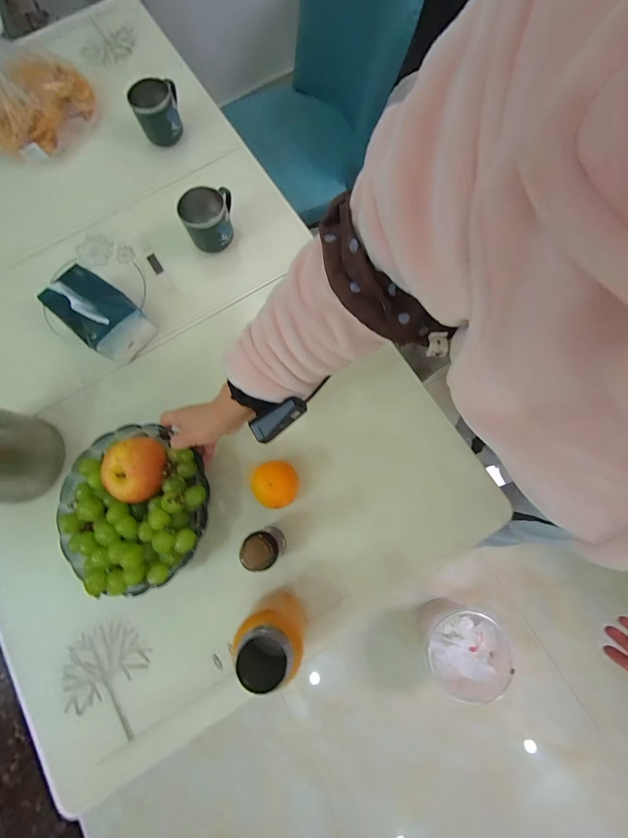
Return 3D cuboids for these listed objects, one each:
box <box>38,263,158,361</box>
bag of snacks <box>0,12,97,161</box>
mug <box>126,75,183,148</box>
[{"bbox_3d":[-0.362,-0.179,0.579,0.149,0.079,0.098,39,81,10],"label":"box"},{"bbox_3d":[-0.579,-0.660,0.655,0.230,0.181,0.199,-44,80,-8],"label":"bag of snacks"},{"bbox_3d":[-0.303,-0.602,0.675,0.092,0.075,0.074,-27,78,-4],"label":"mug"}]

